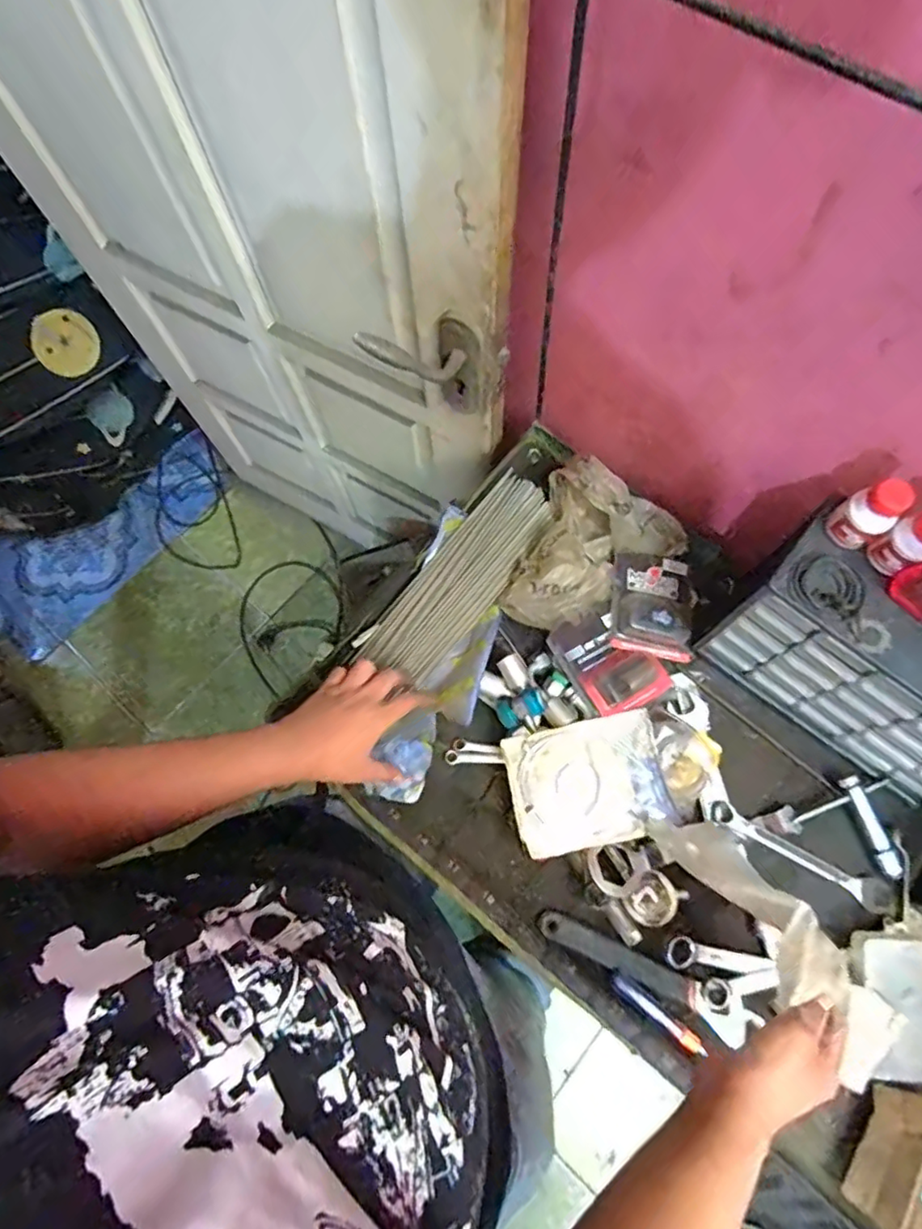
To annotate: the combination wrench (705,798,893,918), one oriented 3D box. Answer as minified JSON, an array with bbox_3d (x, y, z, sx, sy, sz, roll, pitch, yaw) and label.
[{"bbox_3d":[0.366,0.262,0.649,0.205,0.013,0.034,26,75,9],"label":"combination wrench"}]

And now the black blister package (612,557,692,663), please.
[{"bbox_3d":[0.234,-0.011,0.725,0.098,0.047,0.123,8,73,4],"label":"black blister package"}]

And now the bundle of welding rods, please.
[{"bbox_3d":[0.003,-0.045,0.733,0.086,0.029,0.295,36,77,12],"label":"bundle of welding rods"}]

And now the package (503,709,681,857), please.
[{"bbox_3d":[0.135,0.180,0.643,0.157,0.011,0.126,-12,73,-2],"label":"package"}]

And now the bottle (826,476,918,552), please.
[{"bbox_3d":[0.345,-0.085,0.508,0.031,0.064,0.039,-34,75,-9],"label":"bottle"}]

